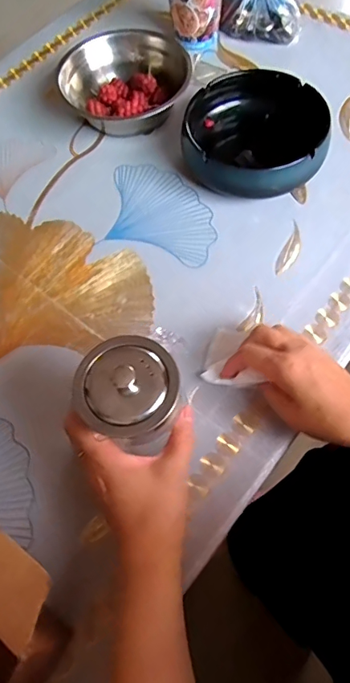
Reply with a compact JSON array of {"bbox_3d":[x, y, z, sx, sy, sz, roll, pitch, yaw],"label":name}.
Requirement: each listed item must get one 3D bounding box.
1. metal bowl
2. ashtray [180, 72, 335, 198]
[{"bbox_3d":[-0.057,-0.324,0.581,0.139,0.073,0.139,-1,64,3],"label":"metal bowl"},{"bbox_3d":[0.093,-0.234,0.526,0.145,0.058,0.147,-1,64,3],"label":"ashtray"}]

